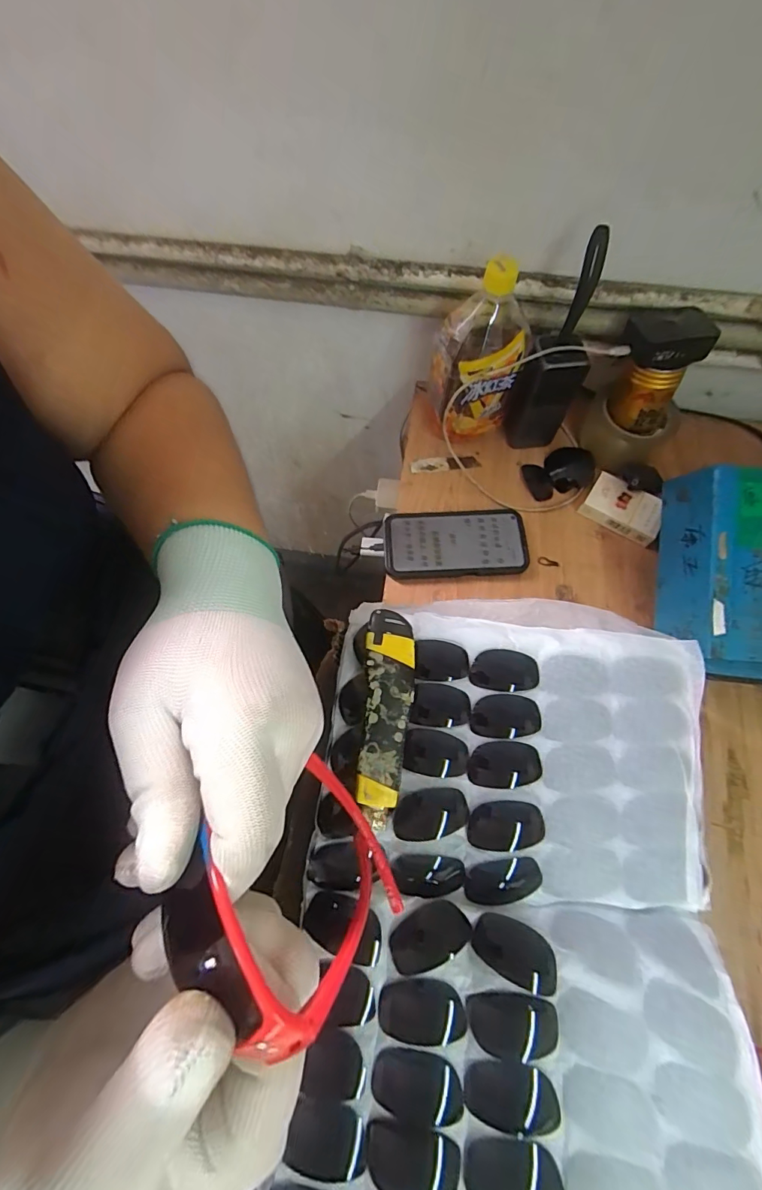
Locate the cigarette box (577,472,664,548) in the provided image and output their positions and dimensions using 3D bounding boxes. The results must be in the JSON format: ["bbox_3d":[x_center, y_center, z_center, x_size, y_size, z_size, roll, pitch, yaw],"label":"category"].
[{"bbox_3d":[0.291,-0.103,0.545,0.089,0.026,0.055,28,70,10],"label":"cigarette box"}]

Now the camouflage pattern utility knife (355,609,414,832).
[{"bbox_3d":[0.005,0.090,0.344,0.037,0.026,0.152,2,69,1],"label":"camouflage pattern utility knife"}]

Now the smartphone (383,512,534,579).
[{"bbox_3d":[0.087,-0.060,0.531,0.164,0.017,0.082,-2,68,-2],"label":"smartphone"}]

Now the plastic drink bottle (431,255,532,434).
[{"bbox_3d":[0.110,-0.266,0.512,0.093,0.207,0.102,12,69,5],"label":"plastic drink bottle"}]

